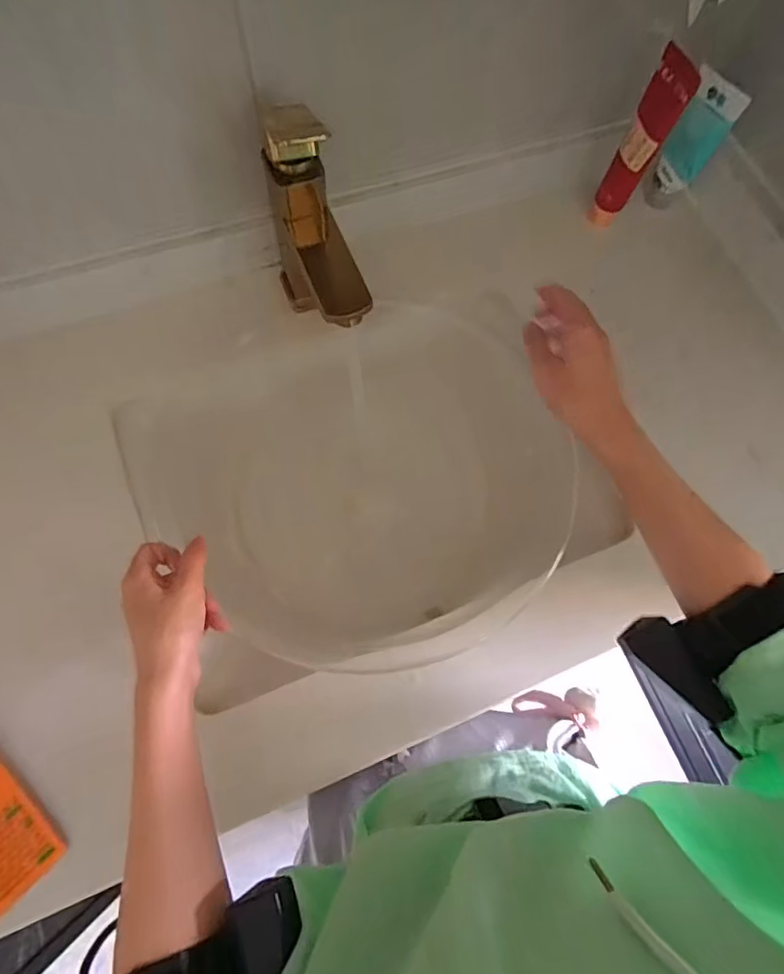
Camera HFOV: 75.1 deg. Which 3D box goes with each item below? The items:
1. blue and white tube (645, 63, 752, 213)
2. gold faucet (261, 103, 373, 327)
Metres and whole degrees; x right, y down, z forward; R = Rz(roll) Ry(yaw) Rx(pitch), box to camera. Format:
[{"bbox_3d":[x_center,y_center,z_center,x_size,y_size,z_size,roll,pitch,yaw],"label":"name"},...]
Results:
[{"bbox_3d":[0.318,-0.362,0.544,0.052,0.127,0.033,40,74,11],"label":"blue and white tube"},{"bbox_3d":[-0.063,-0.187,0.441,0.047,0.149,0.131,-20,73,-9],"label":"gold faucet"}]

